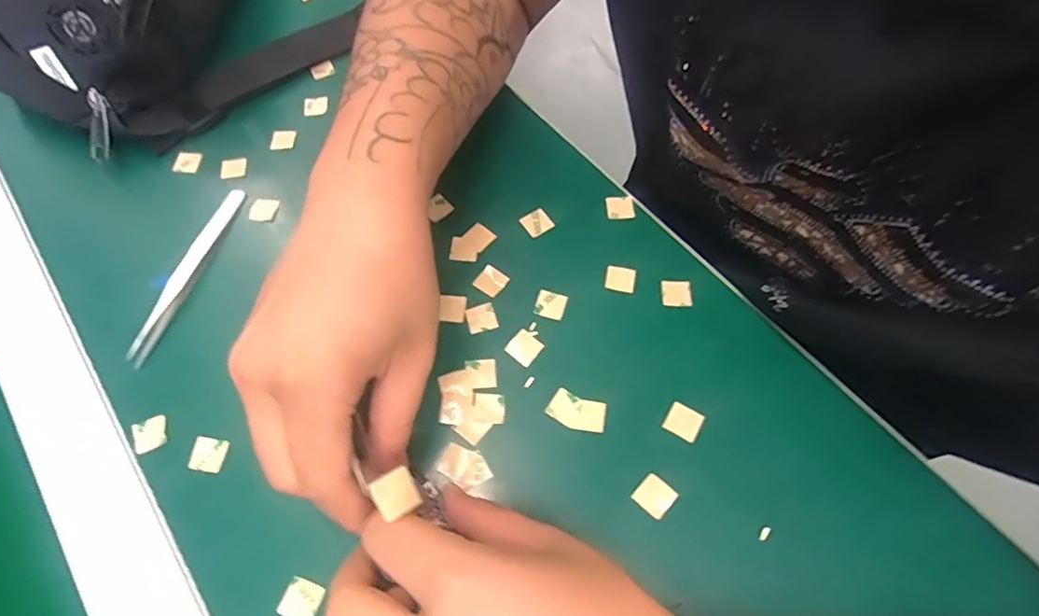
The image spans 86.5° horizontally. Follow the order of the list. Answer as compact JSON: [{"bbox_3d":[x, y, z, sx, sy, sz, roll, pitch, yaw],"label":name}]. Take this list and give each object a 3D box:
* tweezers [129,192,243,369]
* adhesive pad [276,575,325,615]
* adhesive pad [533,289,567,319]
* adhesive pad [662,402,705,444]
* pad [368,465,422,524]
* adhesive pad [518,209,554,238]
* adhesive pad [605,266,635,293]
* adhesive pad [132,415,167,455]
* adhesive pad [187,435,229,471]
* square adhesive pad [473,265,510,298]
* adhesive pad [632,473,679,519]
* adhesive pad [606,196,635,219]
[{"bbox_3d":[-0.186,-0.023,0.314,0.013,0.013,0.116,11,66,8],"label":"tweezers"},{"bbox_3d":[-0.095,0.127,0.241,0.017,0.004,0.016,19,67,11],"label":"adhesive pad"},{"bbox_3d":[0.017,-0.003,0.302,0.016,0.004,0.015,12,66,8],"label":"adhesive pad"},{"bbox_3d":[0.081,0.055,0.272,0.016,0.004,0.015,29,70,15],"label":"adhesive pad"},{"bbox_3d":[-0.044,0.066,0.201,0.015,0.004,0.014,-17,69,-33],"label":"pad"},{"bbox_3d":[0.010,-0.051,0.328,0.015,0.004,0.015,-34,74,-9],"label":"adhesive pad"},{"bbox_3d":[0.056,-0.016,0.309,0.016,0.004,0.014,10,70,5],"label":"adhesive pad"},{"bbox_3d":[-0.185,0.062,0.275,0.016,0.004,0.016,-25,66,-9],"label":"adhesive pad"},{"bbox_3d":[-0.153,0.071,0.270,0.017,0.004,0.016,6,65,6],"label":"adhesive pad"},{"bbox_3d":[-0.016,-0.015,0.309,0.016,0.004,0.015,33,71,17],"label":"square adhesive pad"},{"bbox_3d":[0.063,0.087,0.256,0.016,0.004,0.015,40,73,19],"label":"adhesive pad"},{"bbox_3d":[0.060,-0.061,0.330,0.016,0.004,0.015,-4,65,1],"label":"adhesive pad"}]

